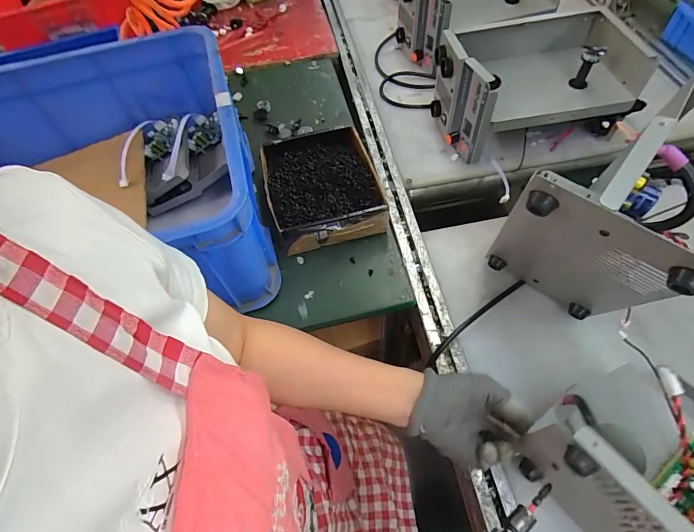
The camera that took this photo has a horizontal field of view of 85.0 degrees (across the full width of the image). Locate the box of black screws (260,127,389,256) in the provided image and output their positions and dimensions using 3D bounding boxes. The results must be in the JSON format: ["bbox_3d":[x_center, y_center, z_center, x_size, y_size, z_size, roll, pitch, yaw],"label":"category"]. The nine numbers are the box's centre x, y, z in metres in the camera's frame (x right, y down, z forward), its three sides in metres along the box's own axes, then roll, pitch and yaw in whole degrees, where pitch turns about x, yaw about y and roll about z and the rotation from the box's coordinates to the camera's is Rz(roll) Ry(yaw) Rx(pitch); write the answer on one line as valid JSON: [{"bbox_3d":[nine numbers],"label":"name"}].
[{"bbox_3d":[-0.042,-0.124,0.620,0.167,0.061,0.204,-14,58,-5],"label":"box of black screws"}]

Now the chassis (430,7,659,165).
[{"bbox_3d":[0.316,-0.309,0.657,0.303,0.154,0.182,-7,58,-1],"label":"chassis"}]

